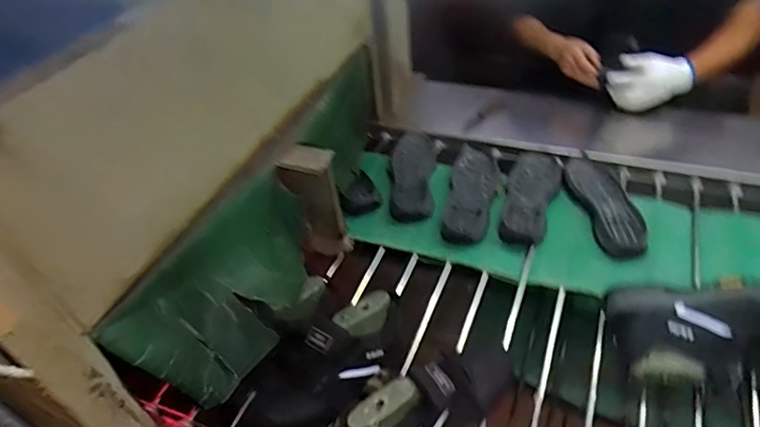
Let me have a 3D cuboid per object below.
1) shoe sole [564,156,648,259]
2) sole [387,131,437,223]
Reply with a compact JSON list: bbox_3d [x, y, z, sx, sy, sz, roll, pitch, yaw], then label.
[{"bbox_3d":[0.446,-0.028,1.047,0.103,0.023,0.294,-3,44,3],"label":"shoe sole"},{"bbox_3d":[0.072,-0.093,1.168,0.101,0.021,0.293,2,44,8],"label":"sole"}]

